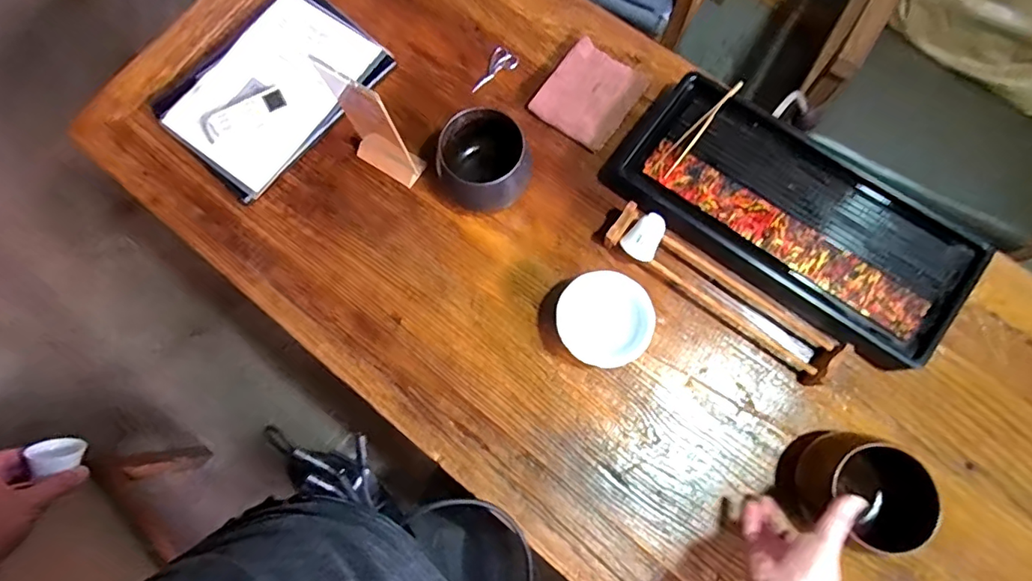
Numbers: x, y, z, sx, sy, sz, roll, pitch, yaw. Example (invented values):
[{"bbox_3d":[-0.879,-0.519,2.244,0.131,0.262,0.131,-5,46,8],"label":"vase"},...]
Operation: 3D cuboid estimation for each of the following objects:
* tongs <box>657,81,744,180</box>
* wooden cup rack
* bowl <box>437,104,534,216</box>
[{"bbox_3d":[0.255,-0.229,0.732,0.024,0.027,0.170,39,81,9],"label":"tongs"},{"bbox_3d":[0.281,0.000,0.725,0.345,0.054,0.074,37,80,8],"label":"wooden cup rack"},{"bbox_3d":[-0.050,-0.187,0.751,0.127,0.098,0.138,-26,78,-5],"label":"bowl"}]

